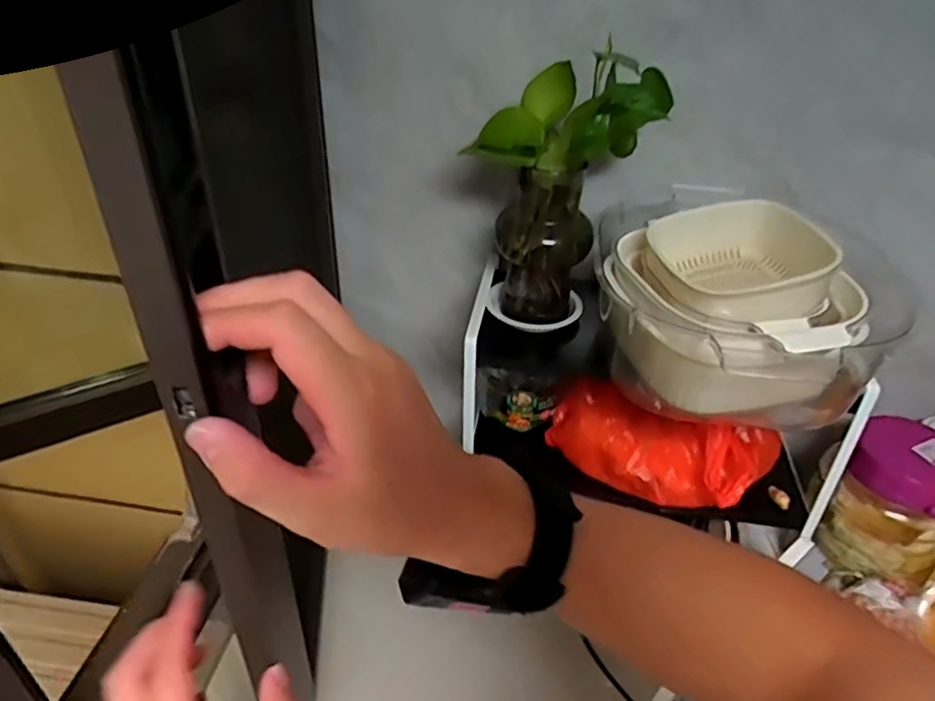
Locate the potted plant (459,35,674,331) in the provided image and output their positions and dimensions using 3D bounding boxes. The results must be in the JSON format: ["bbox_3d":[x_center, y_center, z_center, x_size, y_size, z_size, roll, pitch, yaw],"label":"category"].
[{"bbox_3d":[0.086,-0.160,0.660,0.166,0.281,0.117,13,37,6],"label":"potted plant"}]

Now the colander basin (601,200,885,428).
[{"bbox_3d":[0.250,-0.038,0.617,0.229,0.161,0.232,5,37,-4],"label":"colander basin"}]

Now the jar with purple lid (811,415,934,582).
[{"bbox_3d":[0.519,0.182,0.758,0.139,0.150,0.149,-24,47,-36],"label":"jar with purple lid"}]

